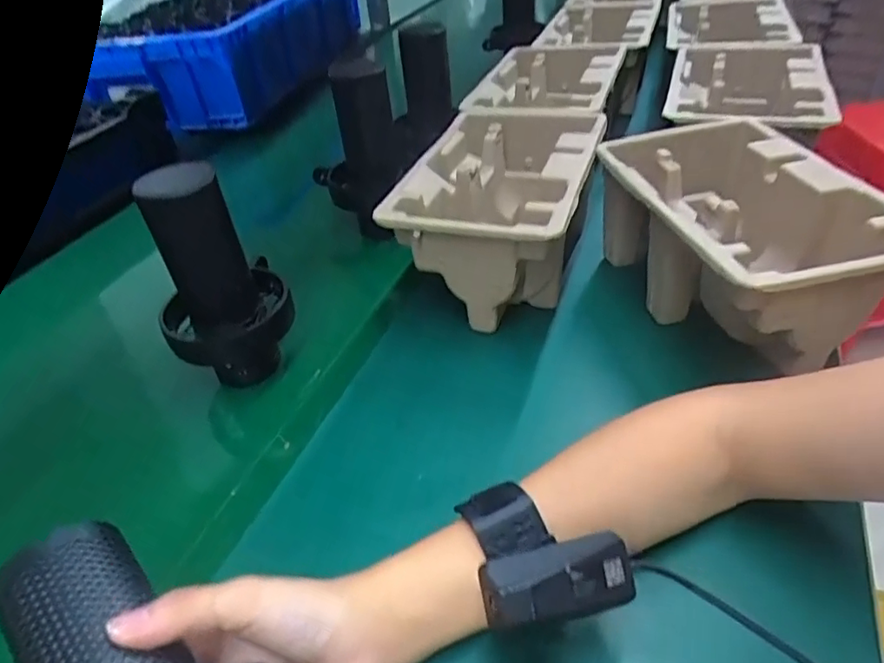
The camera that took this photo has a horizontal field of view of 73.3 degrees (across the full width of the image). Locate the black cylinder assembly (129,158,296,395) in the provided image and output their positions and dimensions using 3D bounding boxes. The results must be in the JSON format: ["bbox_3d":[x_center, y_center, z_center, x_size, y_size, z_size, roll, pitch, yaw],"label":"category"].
[{"bbox_3d":[-0.174,-0.050,0.461,0.089,0.173,0.087,-14,39,-12],"label":"black cylinder assembly"}]

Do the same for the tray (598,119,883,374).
[{"bbox_3d":[0.233,-0.076,0.466,0.163,0.092,0.229,-11,39,-8],"label":"tray"}]

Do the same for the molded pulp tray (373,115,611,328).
[{"bbox_3d":[0.055,-0.111,0.541,0.144,0.108,0.229,9,41,17],"label":"molded pulp tray"}]

